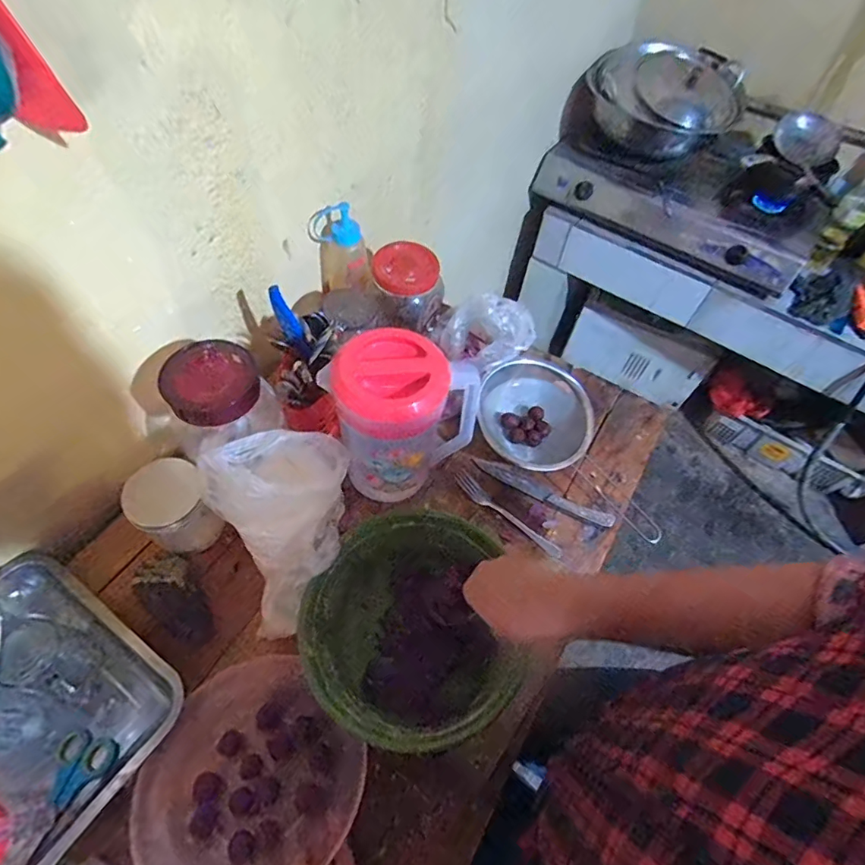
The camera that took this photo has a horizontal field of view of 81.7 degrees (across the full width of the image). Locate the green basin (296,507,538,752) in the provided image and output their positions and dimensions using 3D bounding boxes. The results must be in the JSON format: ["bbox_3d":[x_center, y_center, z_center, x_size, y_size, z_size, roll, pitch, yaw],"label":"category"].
[{"bbox_3d":[-0.022,0.207,0.558,0.206,0.107,0.240,24,58,11],"label":"green basin"}]

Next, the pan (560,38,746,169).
[{"bbox_3d":[0.606,-0.909,1.376,0.390,0.218,0.359,-37,67,-25],"label":"pan"}]

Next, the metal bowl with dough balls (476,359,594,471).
[{"bbox_3d":[0.146,-0.016,0.742,0.159,0.093,0.168,2,57,-4],"label":"metal bowl with dough balls"}]

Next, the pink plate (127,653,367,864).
[{"bbox_3d":[-0.186,0.341,0.495,0.208,0.039,0.189,30,47,31],"label":"pink plate"}]

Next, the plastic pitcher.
[{"bbox_3d":[-0.040,-0.020,0.616,0.146,0.191,0.113,-32,65,-23],"label":"plastic pitcher"}]

